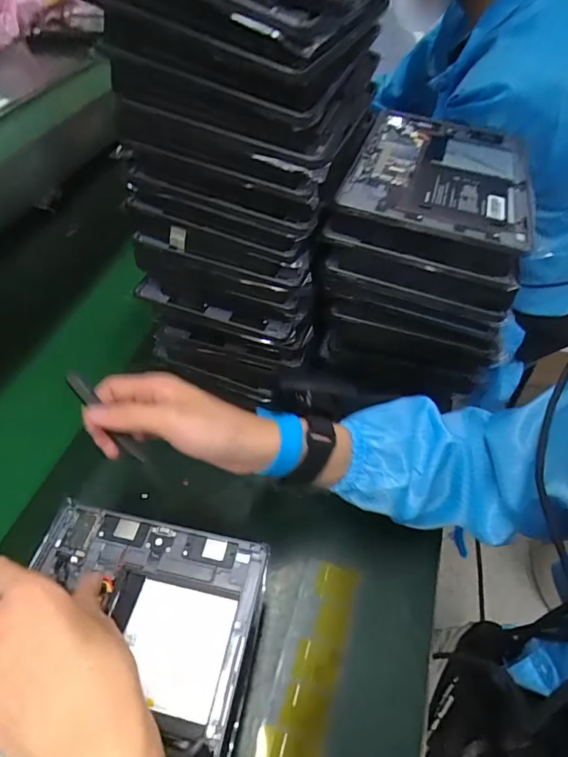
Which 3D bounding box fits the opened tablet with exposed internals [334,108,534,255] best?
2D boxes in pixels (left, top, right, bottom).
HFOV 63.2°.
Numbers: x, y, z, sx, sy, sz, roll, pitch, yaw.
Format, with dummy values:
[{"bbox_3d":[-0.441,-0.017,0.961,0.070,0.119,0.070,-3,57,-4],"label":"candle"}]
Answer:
[{"bbox_3d":[0.160,-0.210,0.463,0.173,0.007,0.255,20,50,9],"label":"opened tablet with exposed internals"}]

